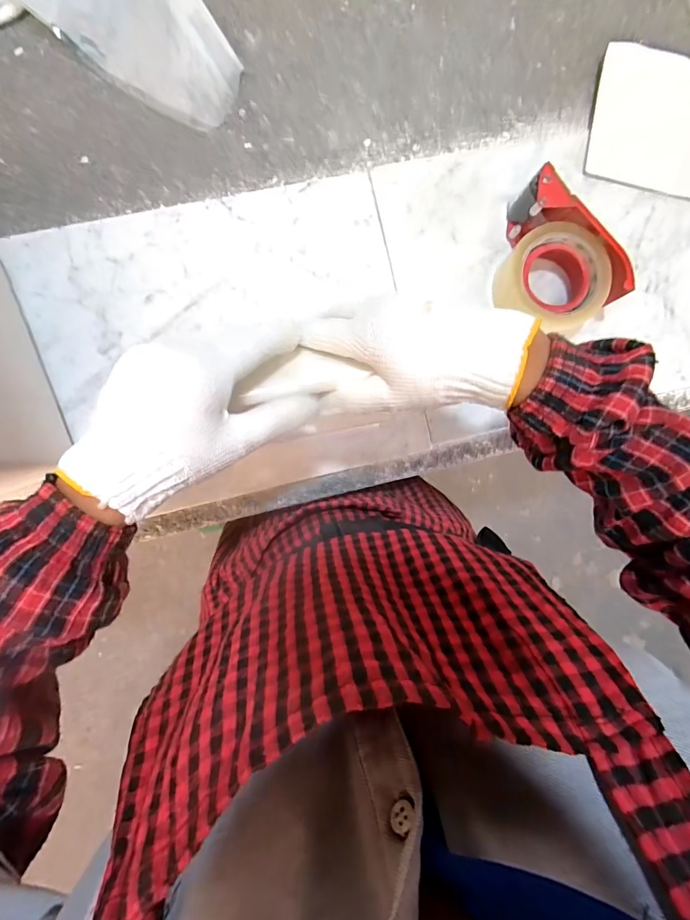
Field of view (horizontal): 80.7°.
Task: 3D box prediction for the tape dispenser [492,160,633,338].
[{"bbox_3d":[0.206,-0.194,0.414,0.146,0.062,0.110,42,84,-2],"label":"tape dispenser"}]

